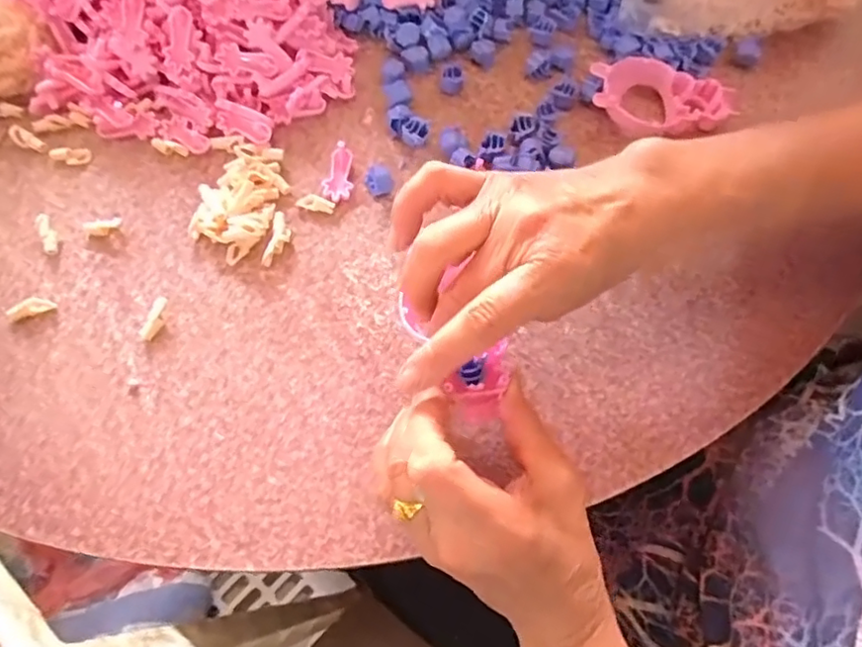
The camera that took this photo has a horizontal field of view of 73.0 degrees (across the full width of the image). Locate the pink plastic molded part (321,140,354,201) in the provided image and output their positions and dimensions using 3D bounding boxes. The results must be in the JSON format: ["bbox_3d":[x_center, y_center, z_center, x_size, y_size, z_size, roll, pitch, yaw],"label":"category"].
[{"bbox_3d":[-0.062,-0.099,0.384,0.019,0.015,0.037,-3,68,-2],"label":"pink plastic molded part"}]

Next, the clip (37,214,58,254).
[{"bbox_3d":[-0.240,-0.056,0.365,0.008,0.008,0.027,-20,87,-9],"label":"clip"}]

